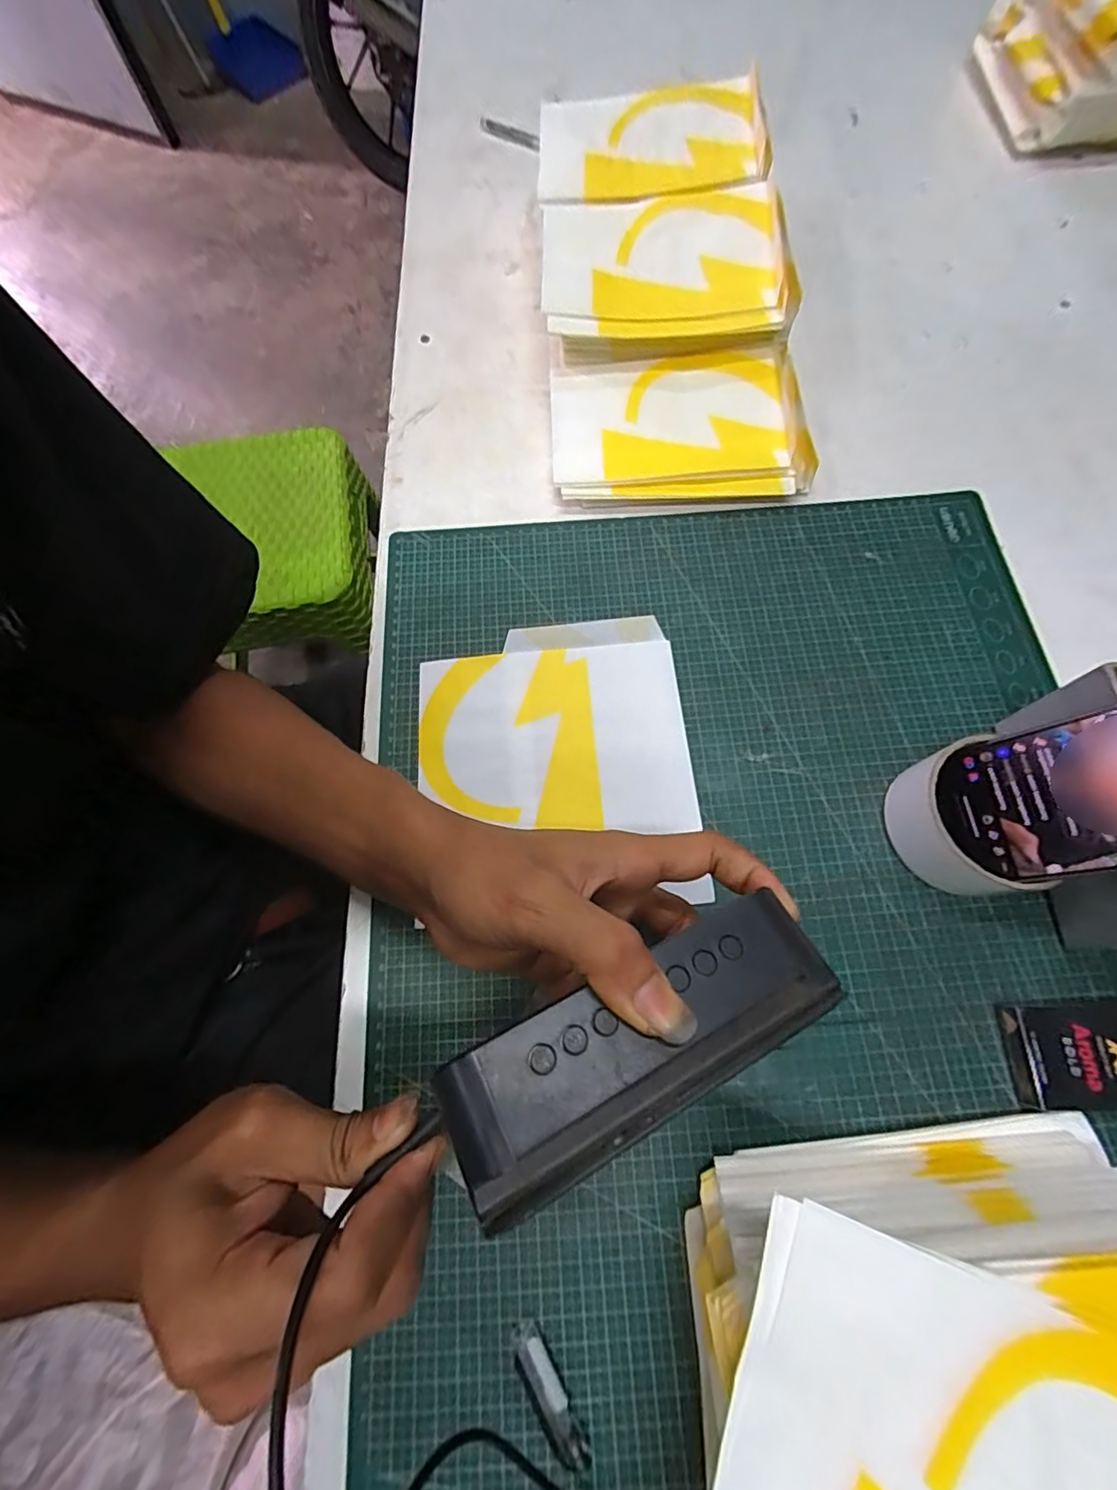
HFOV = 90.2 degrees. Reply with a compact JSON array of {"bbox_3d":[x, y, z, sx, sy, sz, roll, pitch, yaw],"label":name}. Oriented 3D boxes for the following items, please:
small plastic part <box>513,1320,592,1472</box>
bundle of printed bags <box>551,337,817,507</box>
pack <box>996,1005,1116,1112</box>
[{"bbox_3d":[-0.004,0.293,0.250,0.015,0.009,0.052,-30,72,-10],"label":"small plastic part"},{"bbox_3d":[0.093,-0.250,0.433,0.195,0.037,0.131,-2,70,0],"label":"bundle of printed bags"},{"bbox_3d":[0.288,0.161,0.288,0.098,0.021,0.047,-1,70,1],"label":"pack"}]

